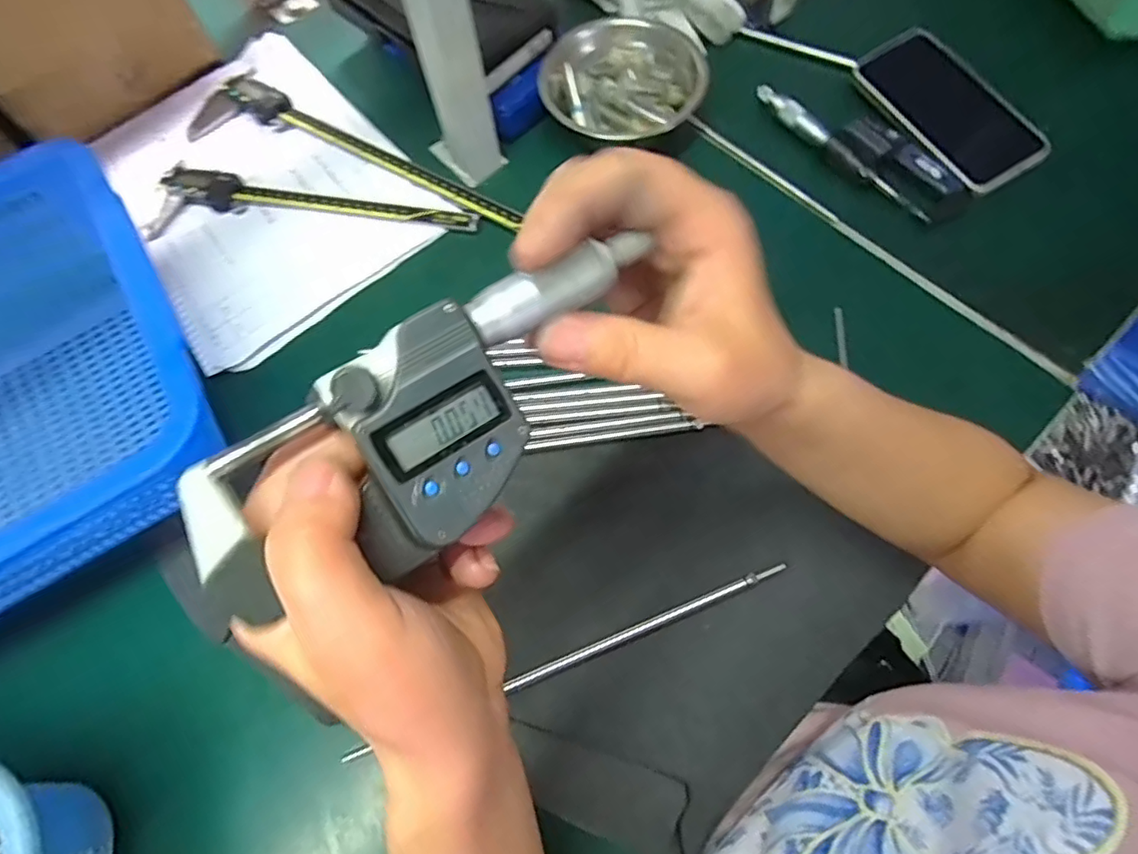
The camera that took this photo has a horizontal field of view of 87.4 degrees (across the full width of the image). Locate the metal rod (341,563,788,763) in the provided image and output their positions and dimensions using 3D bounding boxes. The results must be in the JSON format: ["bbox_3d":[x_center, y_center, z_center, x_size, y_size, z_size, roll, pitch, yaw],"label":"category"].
[{"bbox_3d":[0.004,0.134,0.347,0.270,0.011,0.007,-21,68,-6],"label":"metal rod"}]

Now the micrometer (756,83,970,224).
[{"bbox_3d":[0.233,-0.228,0.481,0.055,0.018,0.180,-41,72,-13],"label":"micrometer"}]

